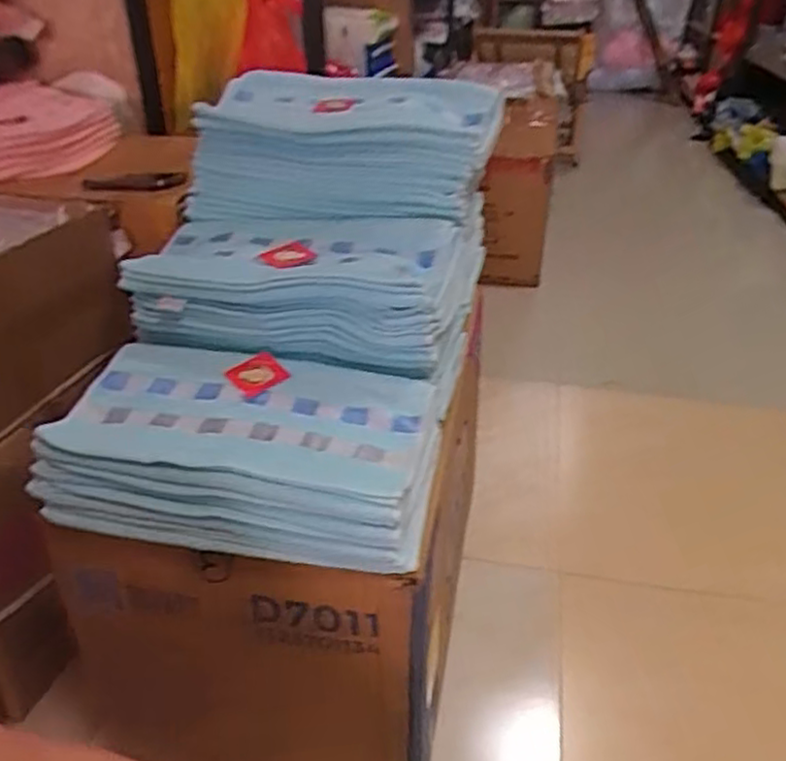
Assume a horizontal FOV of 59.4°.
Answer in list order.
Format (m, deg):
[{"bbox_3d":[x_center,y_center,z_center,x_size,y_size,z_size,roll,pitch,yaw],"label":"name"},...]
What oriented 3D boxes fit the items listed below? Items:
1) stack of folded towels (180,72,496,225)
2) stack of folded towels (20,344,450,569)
[{"bbox_3d":[-0.058,-0.293,0.862,0.364,0.127,0.186,6,32,9],"label":"stack of folded towels"},{"bbox_3d":[-0.136,0.056,0.653,0.339,0.078,0.205,6,32,9],"label":"stack of folded towels"}]

